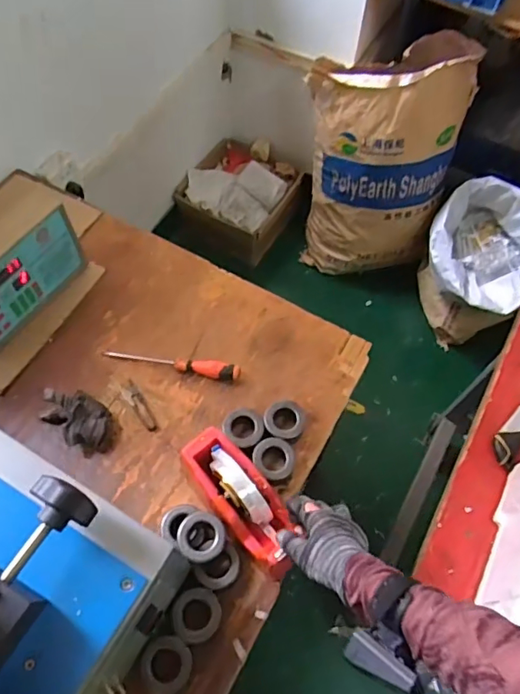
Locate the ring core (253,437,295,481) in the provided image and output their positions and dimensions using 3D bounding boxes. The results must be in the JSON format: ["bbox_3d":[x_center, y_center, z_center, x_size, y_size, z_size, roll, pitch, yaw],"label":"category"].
[{"bbox_3d":[0.020,0.164,0.761,0.058,0.031,0.059,1,61,-2],"label":"ring core"}]

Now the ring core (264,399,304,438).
[{"bbox_3d":[0.036,0.111,0.790,0.059,0.028,0.059,1,61,-2],"label":"ring core"}]

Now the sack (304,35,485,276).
[{"bbox_3d":[0.334,-0.501,1.490,0.408,0.595,0.291,-2,62,-4],"label":"sack"}]

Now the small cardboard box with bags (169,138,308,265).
[{"bbox_3d":[-0.062,-0.503,1.724,0.348,0.201,0.361,30,64,13],"label":"small cardboard box with bags"}]

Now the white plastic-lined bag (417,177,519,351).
[{"bbox_3d":[0.628,-0.238,1.529,0.309,0.366,0.328,29,64,13],"label":"white plastic-lined bag"}]

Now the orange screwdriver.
[{"bbox_3d":[-0.143,0.025,0.836,0.225,0.037,0.023,11,61,3],"label":"orange screwdriver"}]

